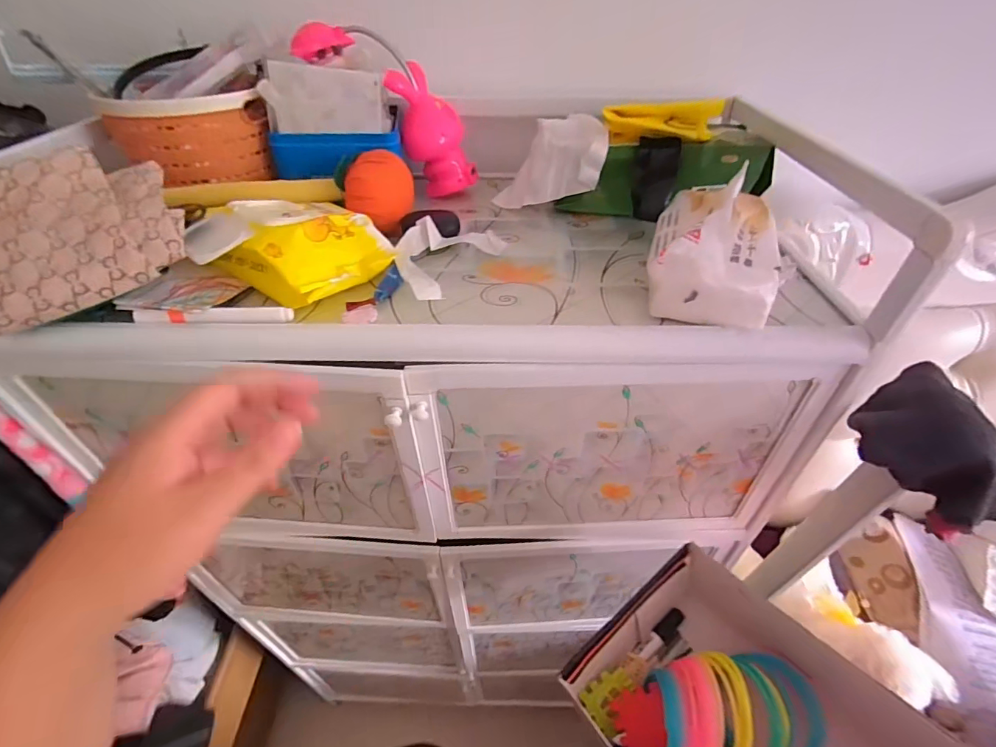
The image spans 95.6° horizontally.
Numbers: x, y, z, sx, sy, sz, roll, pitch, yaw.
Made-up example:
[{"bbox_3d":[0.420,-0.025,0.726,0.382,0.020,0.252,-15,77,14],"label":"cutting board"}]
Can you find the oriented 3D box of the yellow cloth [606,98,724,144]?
[{"bbox_3d":[0.170,-0.261,0.474,0.111,0.038,0.050,19,46,19],"label":"yellow cloth"}]

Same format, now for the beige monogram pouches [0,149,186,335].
[{"bbox_3d":[-0.341,-0.111,0.360,0.152,0.025,0.122,-24,87,-11],"label":"beige monogram pouches"}]

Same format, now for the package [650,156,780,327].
[{"bbox_3d":[0.190,-0.112,0.398,0.097,0.068,0.156,14,44,14],"label":"package"}]

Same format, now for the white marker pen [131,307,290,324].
[{"bbox_3d":[-0.235,-0.048,0.373,0.125,0.012,0.012,-2,43,-3],"label":"white marker pen"}]

